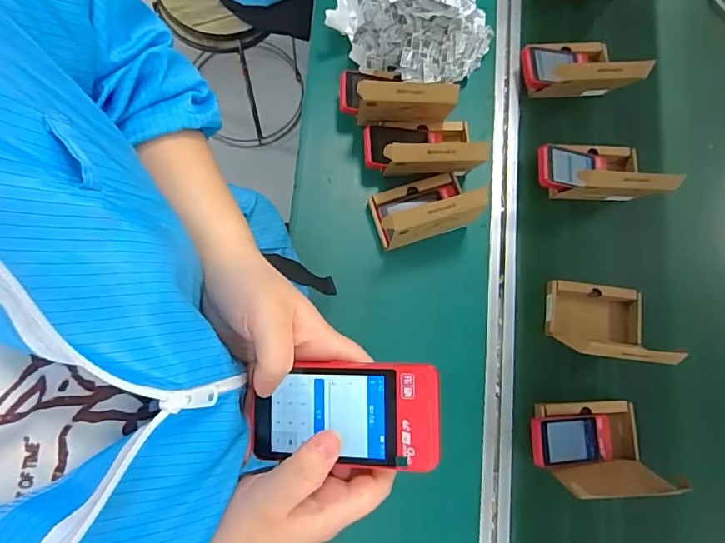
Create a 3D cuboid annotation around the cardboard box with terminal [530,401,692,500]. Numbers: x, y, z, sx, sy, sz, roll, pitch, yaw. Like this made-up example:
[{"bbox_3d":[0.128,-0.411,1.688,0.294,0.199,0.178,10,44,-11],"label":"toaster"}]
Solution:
[{"bbox_3d":[0.318,0.233,0.643,0.171,0.105,0.106,0,79,-1],"label":"cardboard box with terminal"}]

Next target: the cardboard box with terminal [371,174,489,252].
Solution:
[{"bbox_3d":[0.087,-0.091,0.666,0.137,0.120,0.093,-17,80,-5],"label":"cardboard box with terminal"}]

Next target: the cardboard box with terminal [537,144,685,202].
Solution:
[{"bbox_3d":[0.349,-0.157,0.707,0.171,0.104,0.104,2,79,-1],"label":"cardboard box with terminal"}]

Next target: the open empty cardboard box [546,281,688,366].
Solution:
[{"bbox_3d":[0.347,0.068,0.676,0.147,0.104,0.109,5,79,-1],"label":"open empty cardboard box"}]

